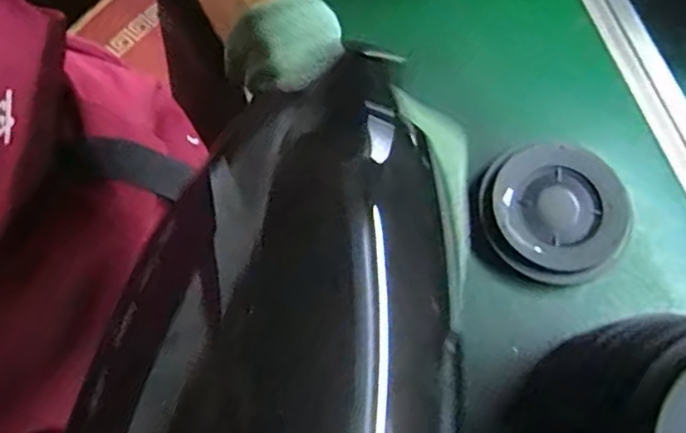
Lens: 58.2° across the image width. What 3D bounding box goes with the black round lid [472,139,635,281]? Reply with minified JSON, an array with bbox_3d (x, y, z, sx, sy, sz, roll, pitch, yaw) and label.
[{"bbox_3d":[0.174,-0.007,0.514,0.114,0.028,0.123,0,72,-1],"label":"black round lid"}]

